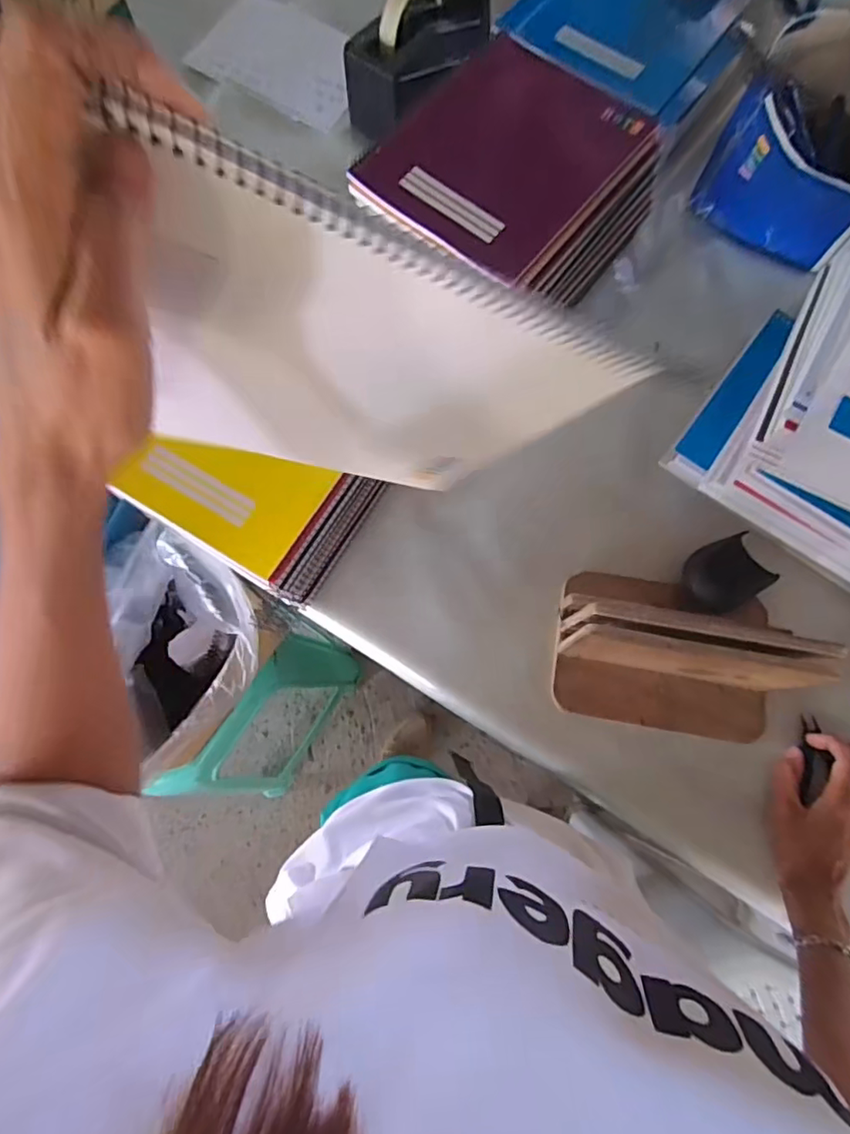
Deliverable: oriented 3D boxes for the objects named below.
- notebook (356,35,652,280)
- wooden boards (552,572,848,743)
[{"bbox_3d":[0.083,-0.406,0.554,0.202,0.016,0.250,35,78,8],"label":"notebook"},{"bbox_3d":[0.226,0.071,0.494,0.196,0.115,0.136,9,76,2],"label":"wooden boards"}]

